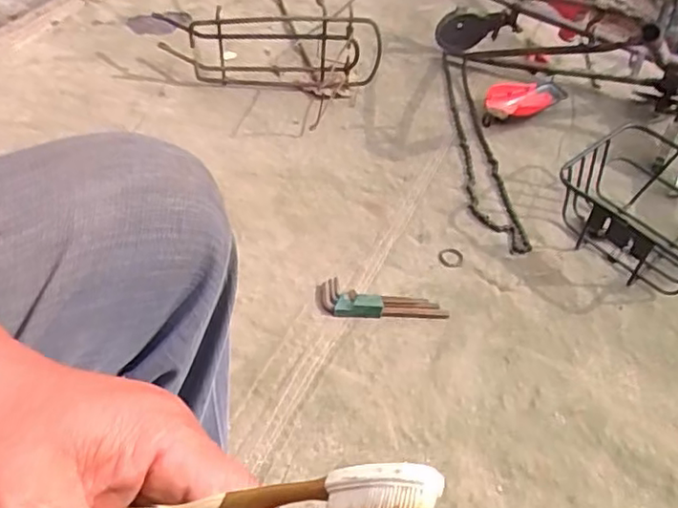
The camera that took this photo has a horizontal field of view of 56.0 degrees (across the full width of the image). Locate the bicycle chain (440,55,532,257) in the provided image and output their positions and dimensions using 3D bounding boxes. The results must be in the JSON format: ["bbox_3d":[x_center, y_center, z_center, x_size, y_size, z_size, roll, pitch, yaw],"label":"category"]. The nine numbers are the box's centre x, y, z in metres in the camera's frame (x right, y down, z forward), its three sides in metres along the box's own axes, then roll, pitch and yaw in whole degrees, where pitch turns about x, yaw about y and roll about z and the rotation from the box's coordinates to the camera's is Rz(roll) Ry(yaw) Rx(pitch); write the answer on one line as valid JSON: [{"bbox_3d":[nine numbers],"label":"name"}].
[{"bbox_3d":[0.235,-0.193,1.116,0.076,0.021,0.485,-3,53,-8],"label":"bicycle chain"}]

